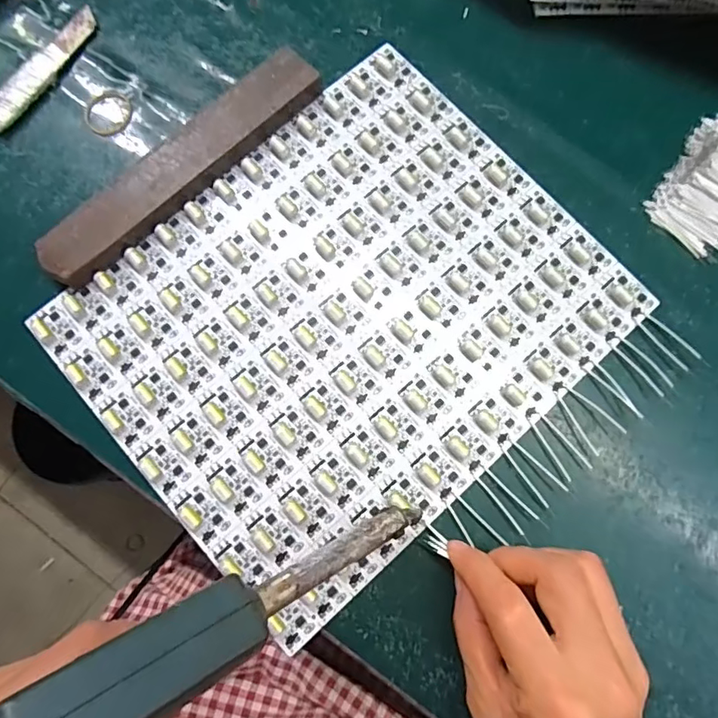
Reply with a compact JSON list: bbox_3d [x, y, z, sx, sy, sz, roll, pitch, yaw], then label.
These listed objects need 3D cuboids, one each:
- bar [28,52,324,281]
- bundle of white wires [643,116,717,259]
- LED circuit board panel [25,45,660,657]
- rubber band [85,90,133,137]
[{"bbox_3d":[-0.106,-0.118,0.311,0.195,0.017,0.035,-42,82,-8],"label":"bar"},{"bbox_3d":[0.225,-0.115,0.314,0.053,0.017,0.099,36,80,6],"label":"bundle of white wires"},{"bbox_3d":[-0.005,-0.026,0.299,0.286,0.008,0.235,-42,82,-8],"label":"LED circuit board panel"},{"bbox_3d":[-0.162,-0.159,0.329,0.029,0.004,0.031,0,78,0],"label":"rubber band"}]

